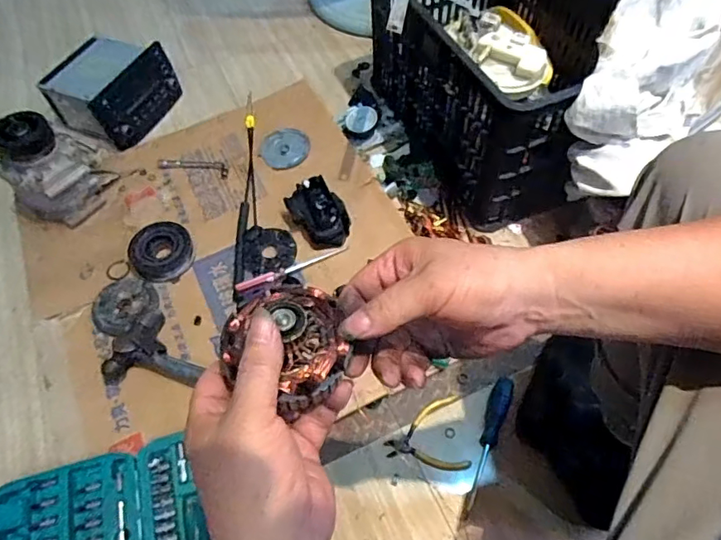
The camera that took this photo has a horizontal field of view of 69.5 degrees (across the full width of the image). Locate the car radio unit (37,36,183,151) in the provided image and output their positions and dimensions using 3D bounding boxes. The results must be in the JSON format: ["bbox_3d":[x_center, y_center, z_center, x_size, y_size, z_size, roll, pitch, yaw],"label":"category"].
[{"bbox_3d":[-0.517,-0.381,1.099,0.204,0.120,0.207,24,62,17],"label":"car radio unit"}]

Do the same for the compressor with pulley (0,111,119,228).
[{"bbox_3d":[-0.556,-0.191,0.933,0.174,0.185,0.139,-39,64,-20],"label":"compressor with pulley"}]

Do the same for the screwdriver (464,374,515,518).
[{"bbox_3d":[0.176,0.240,0.720,0.028,0.028,0.188,18,60,14],"label":"screwdriver"}]

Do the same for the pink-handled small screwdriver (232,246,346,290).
[{"bbox_3d":[-0.113,-0.003,0.869,0.191,0.020,0.021,-25,60,-12],"label":"pink-handled small screwdriver"}]

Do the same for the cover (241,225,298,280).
[{"bbox_3d":[-0.158,-0.034,0.899,0.091,0.013,0.096,1,67,-2],"label":"cover"}]

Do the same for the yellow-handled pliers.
[{"bbox_3d":[0.092,0.237,0.735,0.110,0.014,0.097,-8,58,-2],"label":"yellow-handled pliers"}]

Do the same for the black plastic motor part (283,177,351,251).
[{"bbox_3d":[-0.072,-0.097,0.908,0.082,0.061,0.118,-32,62,-16],"label":"black plastic motor part"}]

